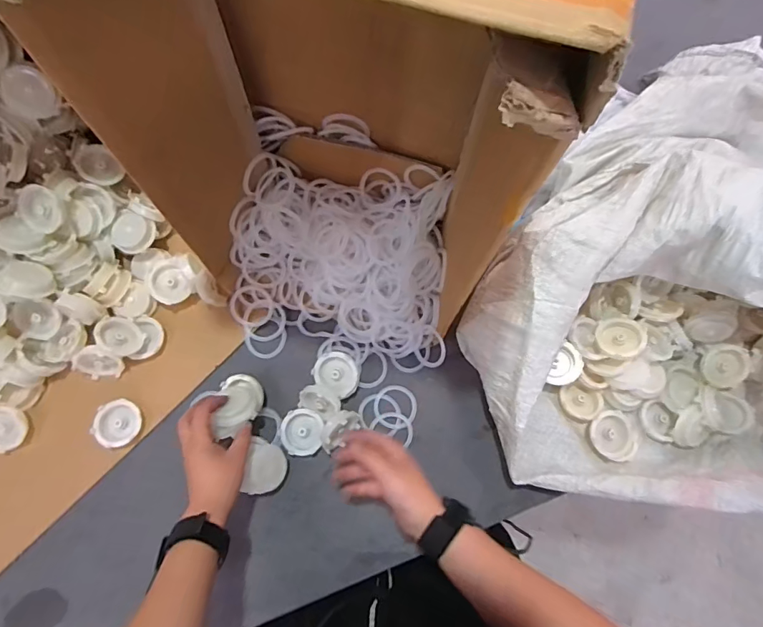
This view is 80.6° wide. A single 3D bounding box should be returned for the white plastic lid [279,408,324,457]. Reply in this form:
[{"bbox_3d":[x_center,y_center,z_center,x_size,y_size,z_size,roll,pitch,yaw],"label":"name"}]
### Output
[{"bbox_3d":[-0.103,0.154,0.584,0.054,0.011,0.056,0,74,-2],"label":"white plastic lid"}]

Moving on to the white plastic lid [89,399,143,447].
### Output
[{"bbox_3d":[-0.342,0.141,0.583,0.056,0.015,0.058,0,74,-2],"label":"white plastic lid"}]

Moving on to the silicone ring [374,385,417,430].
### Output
[{"bbox_3d":[0.019,0.125,0.604,0.056,0.009,0.059,0,74,-2],"label":"silicone ring"}]

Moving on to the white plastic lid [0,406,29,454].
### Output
[{"bbox_3d":[-0.476,0.143,0.562,0.053,0.006,0.056,0,90,-19],"label":"white plastic lid"}]

